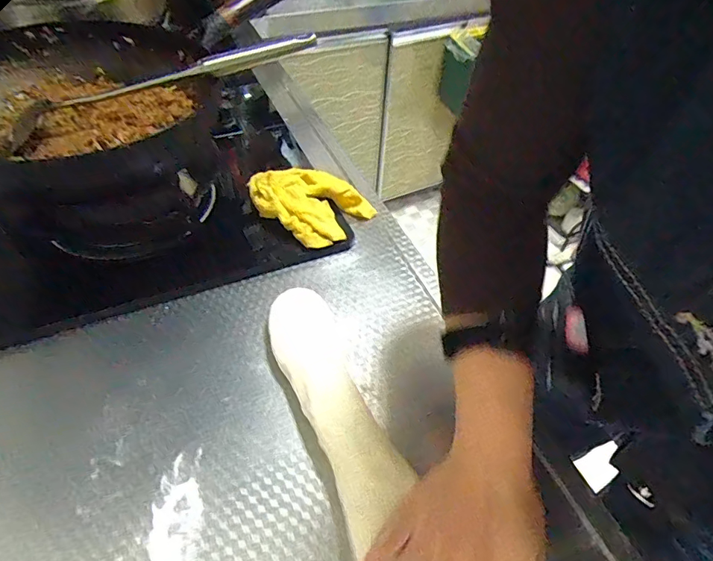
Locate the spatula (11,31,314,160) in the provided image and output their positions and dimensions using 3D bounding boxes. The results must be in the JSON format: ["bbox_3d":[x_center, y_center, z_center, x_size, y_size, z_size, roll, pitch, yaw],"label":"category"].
[{"bbox_3d":[-0.211,-0.214,0.491,0.346,0.029,0.060,-18,51,-1],"label":"spatula"}]

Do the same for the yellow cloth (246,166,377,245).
[{"bbox_3d":[-0.065,-0.110,0.590,0.163,0.044,0.127,33,55,23],"label":"yellow cloth"}]

